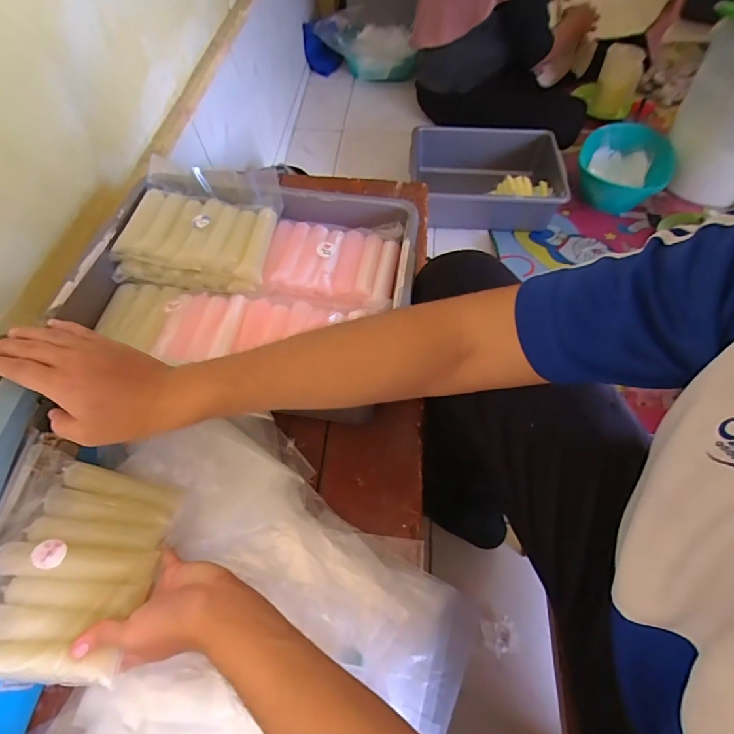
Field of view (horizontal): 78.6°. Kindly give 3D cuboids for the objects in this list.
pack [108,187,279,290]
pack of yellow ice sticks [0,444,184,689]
[{"bbox_3d":[-0.217,-0.170,0.579,0.185,0.034,0.134,12,57,7],"label":"pack"},{"bbox_3d":[-0.264,0.171,0.402,0.138,0.025,0.179,13,51,-12],"label":"pack of yellow ice sticks"}]

